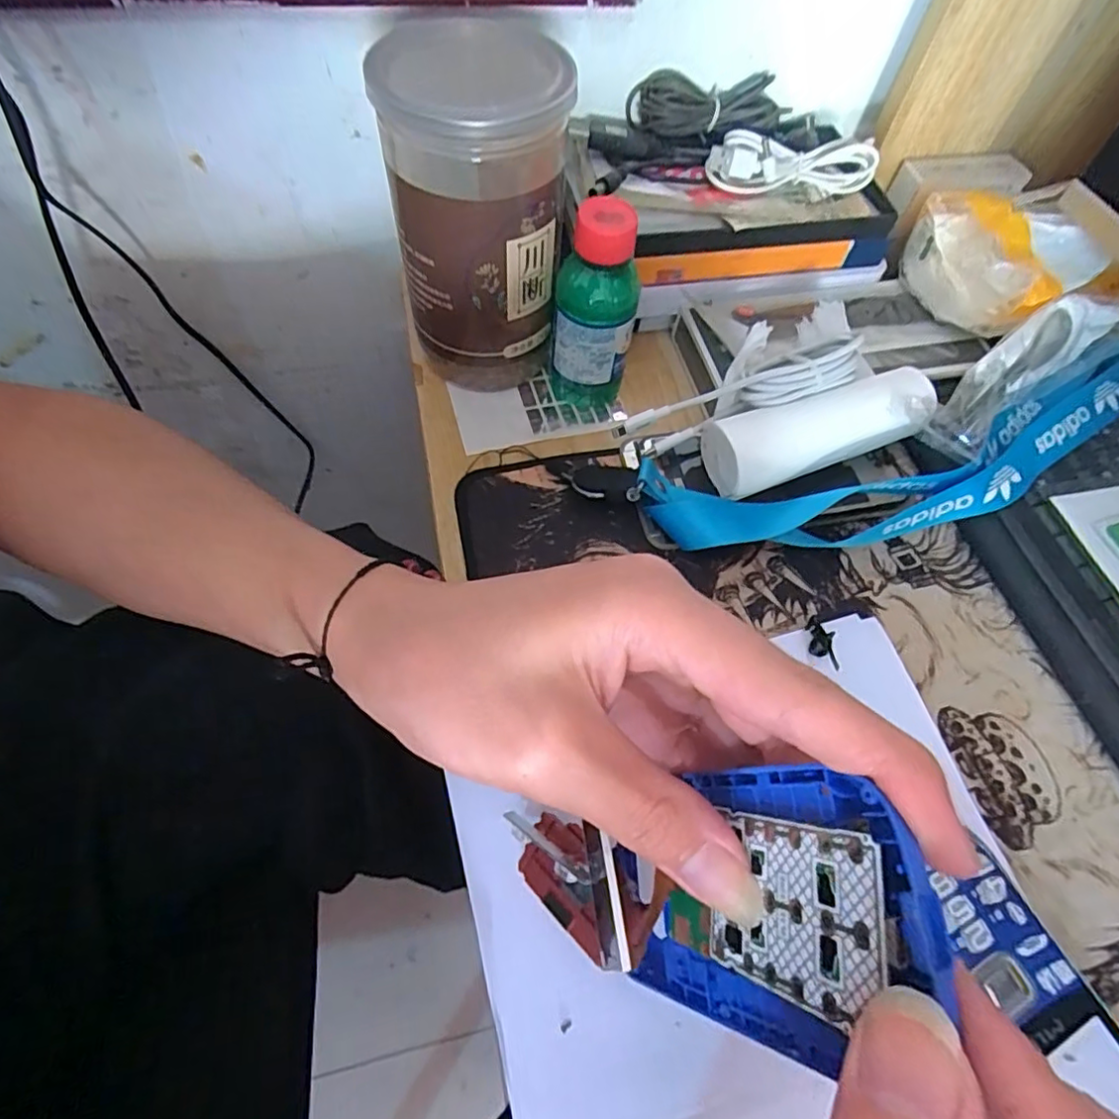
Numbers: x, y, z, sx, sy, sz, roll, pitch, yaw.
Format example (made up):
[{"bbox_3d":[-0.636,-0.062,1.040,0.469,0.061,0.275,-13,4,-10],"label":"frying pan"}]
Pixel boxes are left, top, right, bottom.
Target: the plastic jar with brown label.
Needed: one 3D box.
[{"bbox_3d":[-0.036,-0.159,0.292,0.077,0.150,0.075,2,60,-3],"label":"plastic jar with brown label"}]

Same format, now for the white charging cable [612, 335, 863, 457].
[{"bbox_3d":[0.091,-0.085,0.312,0.128,0.027,0.029,-20,63,1],"label":"white charging cable"}]

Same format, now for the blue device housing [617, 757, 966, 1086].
[{"bbox_3d":[0.047,0.089,0.158,0.010,0.114,0.058,14,62,-21],"label":"blue device housing"}]

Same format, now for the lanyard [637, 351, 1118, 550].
[{"bbox_3d":[0.187,-0.049,0.310,0.293,0.034,0.064,-13,62,-11],"label":"lanyard"}]

